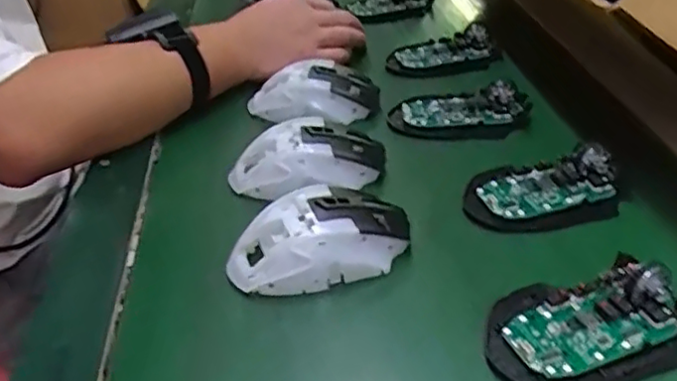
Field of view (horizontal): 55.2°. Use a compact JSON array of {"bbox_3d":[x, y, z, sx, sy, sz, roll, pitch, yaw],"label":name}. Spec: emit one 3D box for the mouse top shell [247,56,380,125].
[{"bbox_3d":[-0.022,-0.085,0.551,0.110,0.032,0.057,-10,36,-4],"label":"mouse top shell"}]

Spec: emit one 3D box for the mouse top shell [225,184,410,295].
[{"bbox_3d":[-0.012,0.027,0.394,0.114,0.033,0.062,-19,37,-16],"label":"mouse top shell"}]

